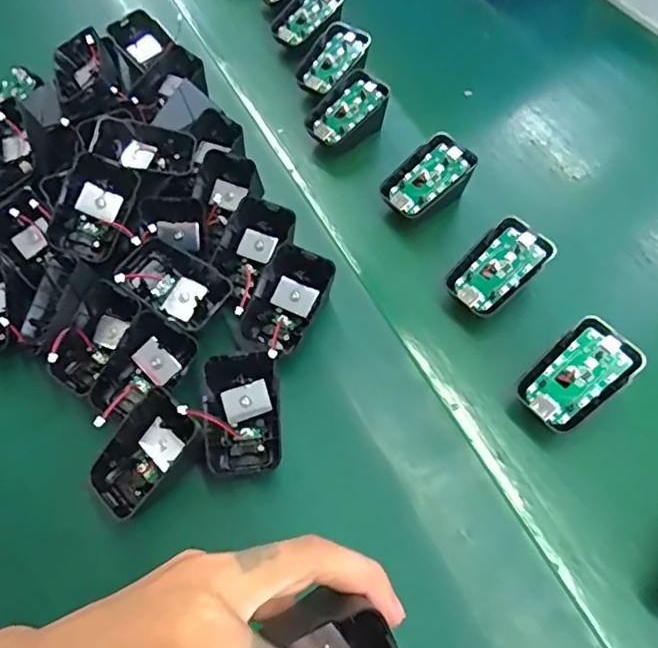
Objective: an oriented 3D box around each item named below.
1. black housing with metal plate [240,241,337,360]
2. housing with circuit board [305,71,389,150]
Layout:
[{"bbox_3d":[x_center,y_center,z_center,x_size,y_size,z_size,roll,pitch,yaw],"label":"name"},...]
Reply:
[{"bbox_3d":[-0.028,-0.016,0.363,0.043,0.029,0.062,28,64,19],"label":"black housing with metal plate"},{"bbox_3d":[0.015,-0.176,0.475,0.069,0.035,0.045,-32,62,-16],"label":"housing with circuit board"}]

